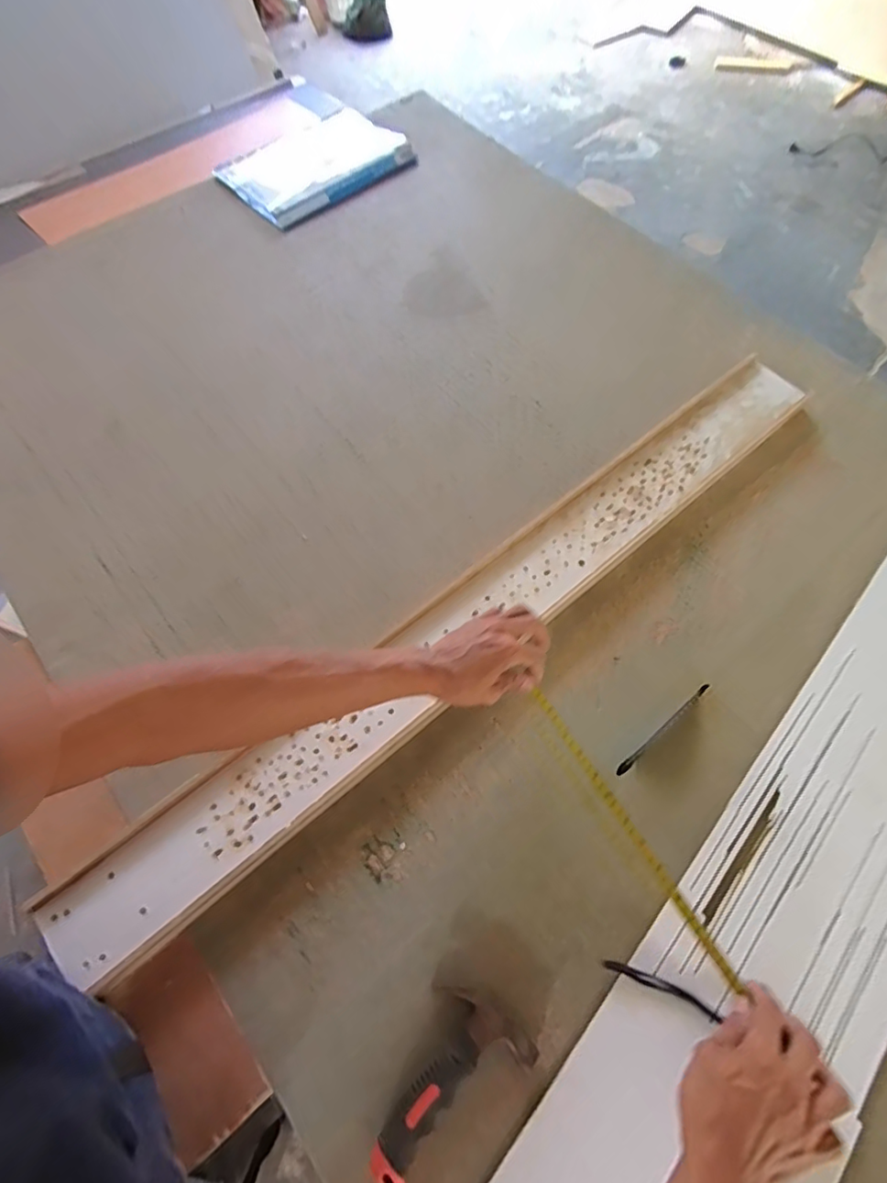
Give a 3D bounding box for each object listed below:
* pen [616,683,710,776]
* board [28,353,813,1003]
[{"bbox_3d":[0.260,0.161,0.623,0.160,0.004,0.009,-37,70,-15],"label":"pen"},{"bbox_3d":[0.073,0.015,0.661,1.119,0.026,0.112,-38,70,-16],"label":"board"}]

